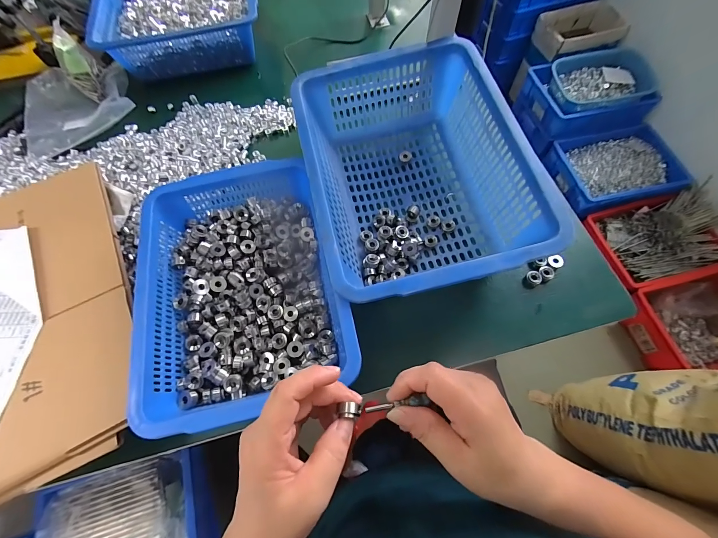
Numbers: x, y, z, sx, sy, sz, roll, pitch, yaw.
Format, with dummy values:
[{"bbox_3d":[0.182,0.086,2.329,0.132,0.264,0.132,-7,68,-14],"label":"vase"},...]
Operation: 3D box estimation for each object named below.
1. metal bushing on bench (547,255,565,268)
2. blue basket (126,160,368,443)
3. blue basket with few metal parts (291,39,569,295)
[{"bbox_3d":[0.275,-0.011,0.437,0.020,0.007,0.016,29,70,14],"label":"metal bushing on bench"},{"bbox_3d":[-0.146,0.017,0.398,0.226,0.078,0.301,-18,67,-6],"label":"blue basket"},{"bbox_3d":[0.069,-0.128,0.447,0.268,0.127,0.360,-12,66,-4],"label":"blue basket with few metal parts"}]

